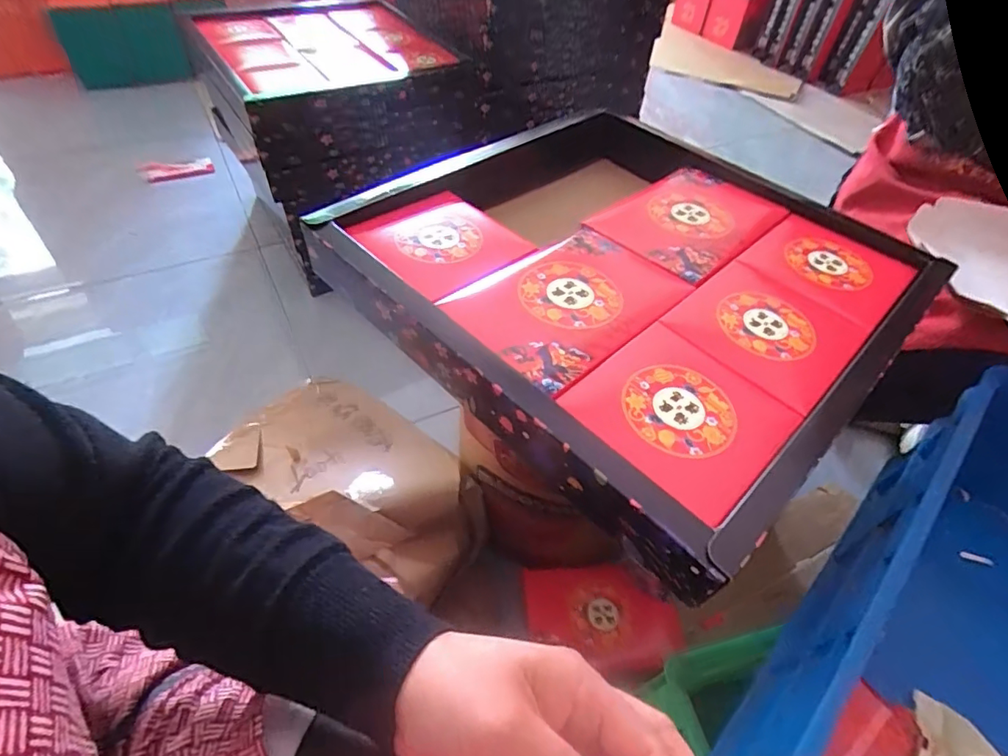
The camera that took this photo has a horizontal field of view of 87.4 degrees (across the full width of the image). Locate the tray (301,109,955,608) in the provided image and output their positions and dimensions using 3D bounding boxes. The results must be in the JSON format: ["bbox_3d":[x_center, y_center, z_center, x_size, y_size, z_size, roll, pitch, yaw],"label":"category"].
[{"bbox_3d":[0.123,-0.110,0.507,0.437,0.069,0.461,38,57,25],"label":"tray"}]

